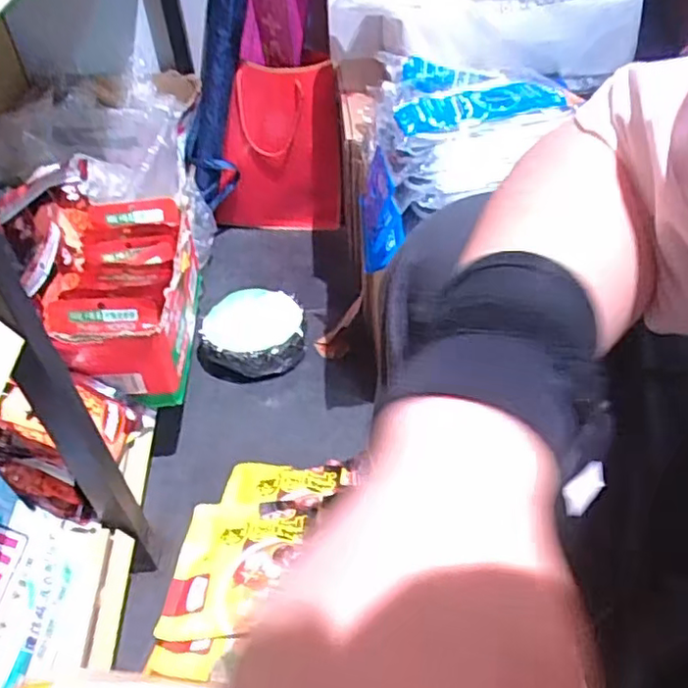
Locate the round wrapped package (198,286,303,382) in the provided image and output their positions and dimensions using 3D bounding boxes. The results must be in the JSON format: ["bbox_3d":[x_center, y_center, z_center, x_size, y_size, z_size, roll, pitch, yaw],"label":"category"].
[{"bbox_3d":[-0.149,-0.017,1.055,0.171,0.072,0.176,-3,45,0],"label":"round wrapped package"}]

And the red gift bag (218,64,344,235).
[{"bbox_3d":[-0.130,-0.350,1.215,0.252,0.337,0.049,-7,45,-4],"label":"red gift bag"}]

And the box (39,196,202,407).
[{"bbox_3d":[-0.278,-0.062,0.833,0.160,0.159,0.255,-9,46,-6],"label":"box"}]

